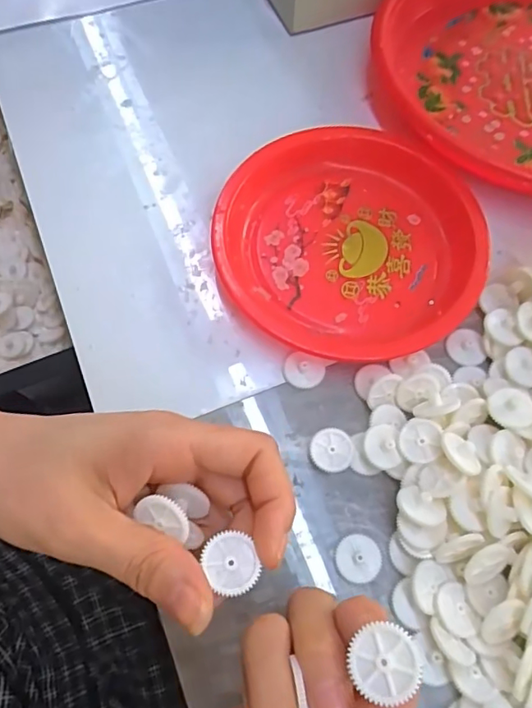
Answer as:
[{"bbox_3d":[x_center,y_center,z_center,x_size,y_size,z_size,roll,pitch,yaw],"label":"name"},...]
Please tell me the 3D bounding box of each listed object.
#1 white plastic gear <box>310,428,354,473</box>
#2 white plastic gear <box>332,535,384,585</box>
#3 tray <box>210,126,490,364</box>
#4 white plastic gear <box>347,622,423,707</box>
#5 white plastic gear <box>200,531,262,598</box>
[{"bbox_3d":[0.033,0.049,0.266,0.021,0.009,0.021,0,68,-1],"label":"white plastic gear"},{"bbox_3d":[0.043,0.096,0.249,0.022,0.005,0.021,-13,69,-6],"label":"white plastic gear"},{"bbox_3d":[0.049,-0.064,0.306,0.148,0.019,0.147,6,68,2],"label":"tray"},{"bbox_3d":[0.036,0.093,0.161,0.019,0.006,0.018,-17,69,-7],"label":"white plastic gear"},{"bbox_3d":[-0.013,0.076,0.192,0.018,0.004,0.022,-26,70,-11],"label":"white plastic gear"}]

